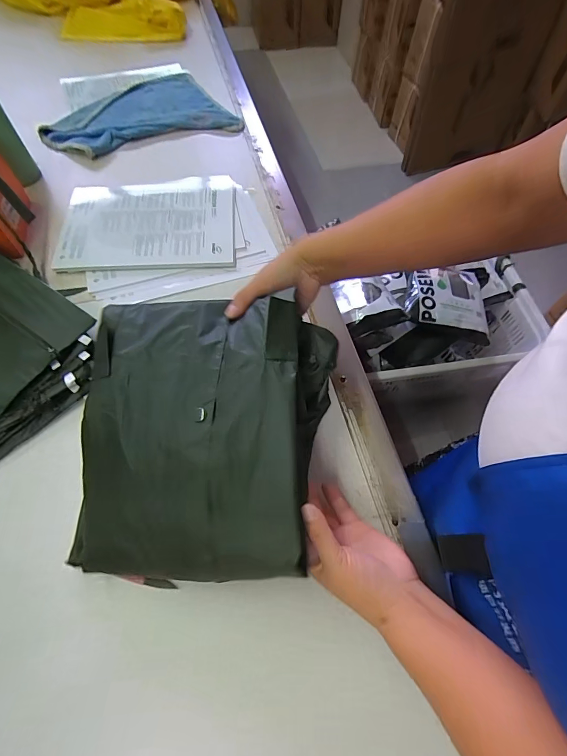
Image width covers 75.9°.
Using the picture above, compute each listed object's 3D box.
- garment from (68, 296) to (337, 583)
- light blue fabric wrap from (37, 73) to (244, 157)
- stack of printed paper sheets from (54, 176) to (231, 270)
[{"bbox_3d":[-0.081,0.052,0.380,0.242,0.079,0.276,0,72,10],"label":"garment"},{"bbox_3d":[-0.311,-0.565,0.769,0.374,0.026,0.233,-20,64,-13],"label":"light blue fabric wrap"},{"bbox_3d":[-0.226,-0.268,0.618,0.279,0.015,0.211,-4,62,-4],"label":"stack of printed paper sheets"}]

